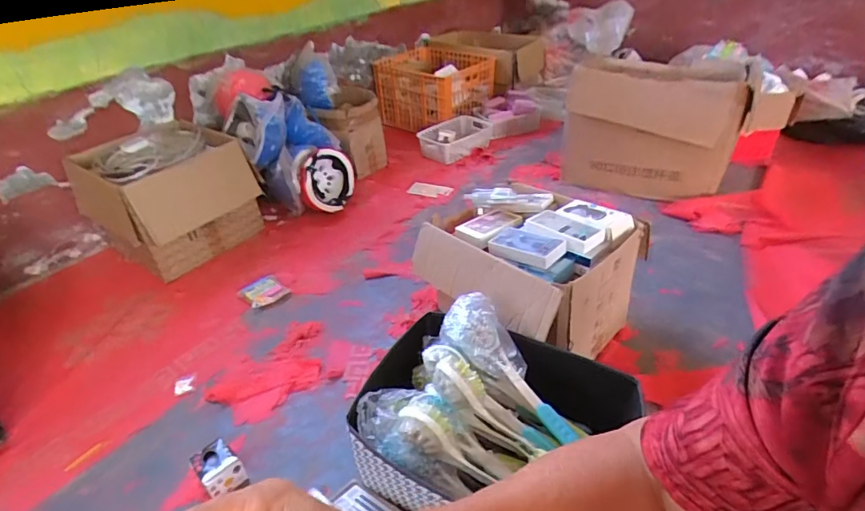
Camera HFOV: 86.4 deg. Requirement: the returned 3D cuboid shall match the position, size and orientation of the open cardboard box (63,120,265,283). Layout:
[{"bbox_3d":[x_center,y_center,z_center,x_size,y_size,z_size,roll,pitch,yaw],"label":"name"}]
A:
[{"bbox_3d":[-0.808,-0.173,1.418,0.365,0.330,0.403,20,43,29],"label":"open cardboard box"}]

